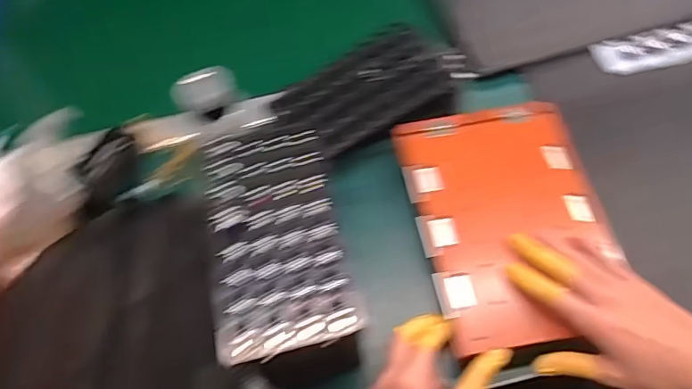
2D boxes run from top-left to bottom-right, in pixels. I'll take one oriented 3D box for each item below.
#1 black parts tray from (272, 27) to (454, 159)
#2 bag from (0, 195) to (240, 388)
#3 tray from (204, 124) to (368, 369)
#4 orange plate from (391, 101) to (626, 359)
[{"bbox_3d":[0.019,-0.124,0.569,0.189,0.024,0.119,-30,64,-12],"label":"black parts tray"},{"bbox_3d":[-0.237,0.155,0.461,0.245,0.068,0.289,-14,61,-4],"label":"bag"},{"bbox_3d":[-0.058,0.025,0.406,0.101,0.022,0.200,-12,61,-3],"label":"tray"},{"bbox_3d":[0.160,0.017,0.492,0.176,0.020,0.246,-11,61,-2],"label":"orange plate"}]

